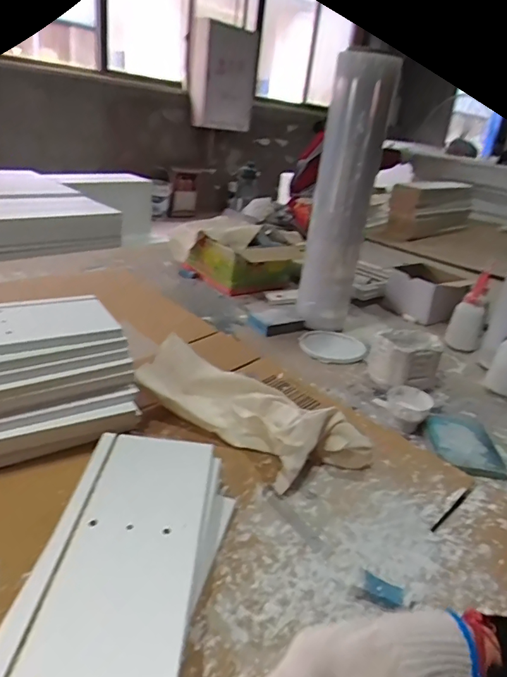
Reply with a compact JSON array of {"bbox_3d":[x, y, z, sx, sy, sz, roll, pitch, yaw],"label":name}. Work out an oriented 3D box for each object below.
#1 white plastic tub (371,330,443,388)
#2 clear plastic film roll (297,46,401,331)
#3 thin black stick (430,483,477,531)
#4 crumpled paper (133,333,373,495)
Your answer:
[{"bbox_3d":[0.262,0.038,0.831,0.109,0.082,0.076,-4,28,-26],"label":"white plastic tub"},{"bbox_3d":[0.168,-0.252,0.924,0.117,0.506,0.122,11,25,5],"label":"clear plastic film roll"},{"bbox_3d":[0.244,0.202,0.581,0.117,0.010,0.006,-18,34,-41],"label":"thin black stick"},{"bbox_3d":[-0.019,0.102,0.642,0.333,0.070,0.131,24,29,29],"label":"crumpled paper"}]

